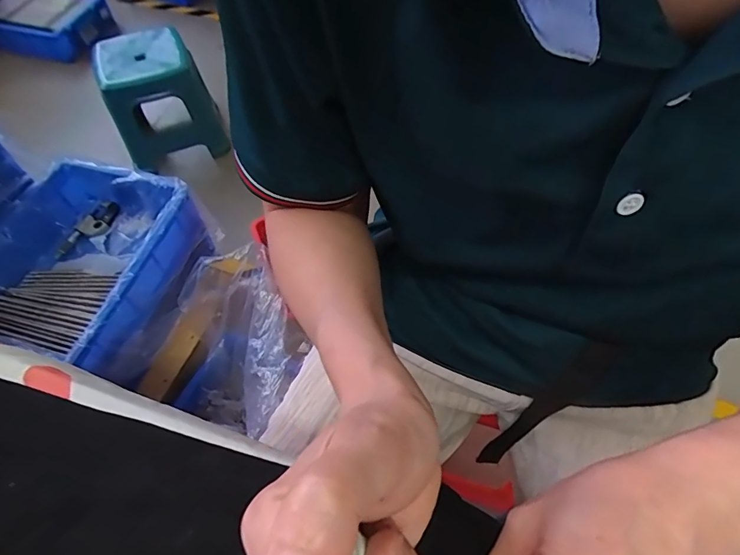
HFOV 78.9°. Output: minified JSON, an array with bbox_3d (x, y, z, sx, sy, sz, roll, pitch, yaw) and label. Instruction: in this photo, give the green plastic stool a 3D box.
[{"bbox_3d":[-0.593,-0.495,1.284,0.265,0.308,0.237,-24,61,-12],"label":"green plastic stool"}]

